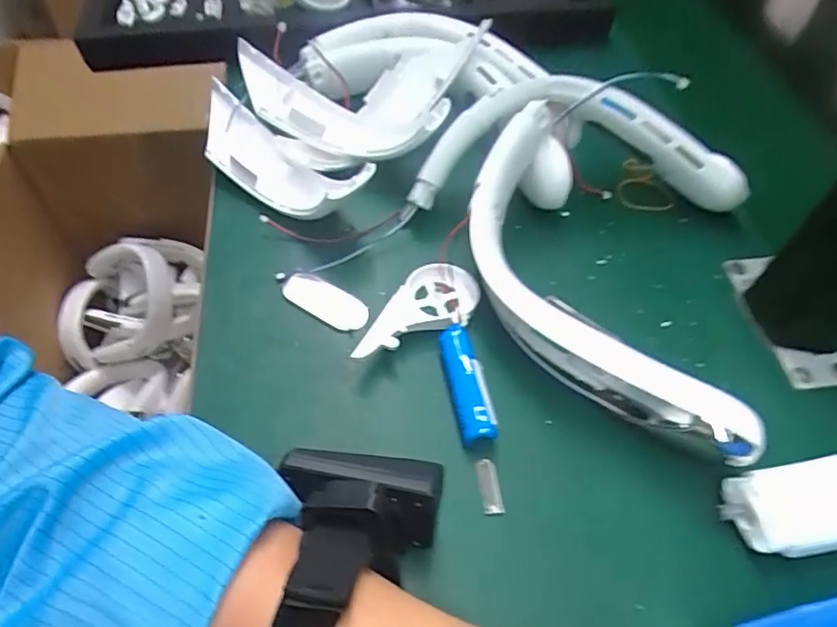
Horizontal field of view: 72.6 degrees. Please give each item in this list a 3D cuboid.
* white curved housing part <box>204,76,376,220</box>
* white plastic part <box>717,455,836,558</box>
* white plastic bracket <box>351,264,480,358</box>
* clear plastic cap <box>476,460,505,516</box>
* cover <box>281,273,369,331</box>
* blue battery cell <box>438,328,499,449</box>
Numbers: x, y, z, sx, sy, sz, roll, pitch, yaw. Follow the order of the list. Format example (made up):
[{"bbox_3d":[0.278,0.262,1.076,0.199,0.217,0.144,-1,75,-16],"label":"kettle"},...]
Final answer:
[{"bbox_3d":[-0.115,-0.116,0.426,0.195,0.055,0.054,39,61,24],"label":"white curved housing part"},{"bbox_3d":[0.201,0.098,0.290,0.096,0.021,0.041,-8,54,-8],"label":"white plastic part"},{"bbox_3d":[-0.001,0.003,0.352,0.049,0.021,0.099,34,47,21],"label":"white plastic bracket"},{"bbox_3d":[0.037,0.089,0.295,0.010,0.007,0.028,-5,54,-6],"label":"clear plastic cap"},{"bbox_3d":[-0.060,-0.009,0.365,0.057,0.017,0.020,26,57,16],"label":"cover"},{"bbox_3d":[0.028,0.040,0.321,0.021,0.024,0.070,-8,54,-8],"label":"blue battery cell"}]

